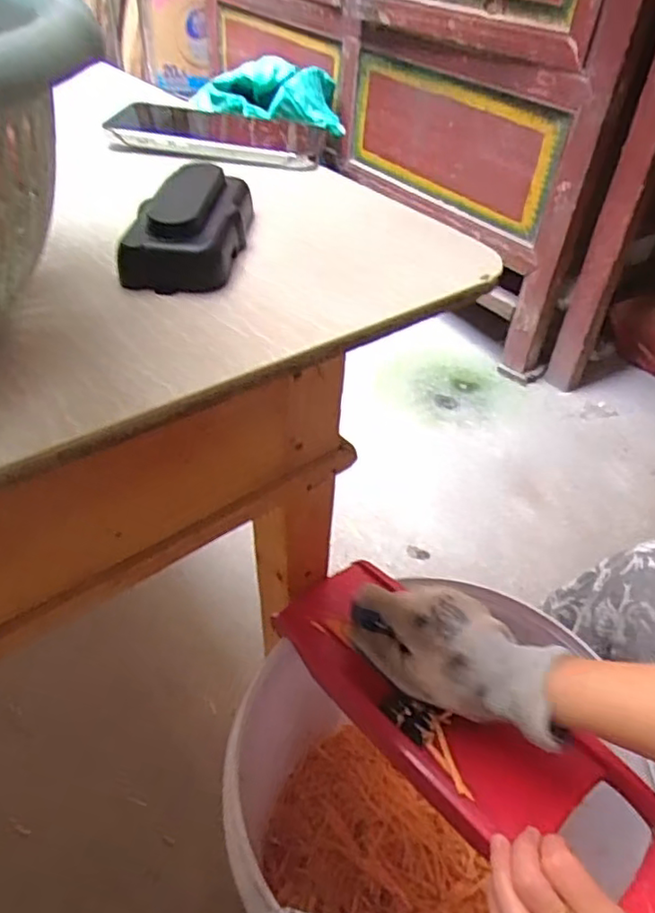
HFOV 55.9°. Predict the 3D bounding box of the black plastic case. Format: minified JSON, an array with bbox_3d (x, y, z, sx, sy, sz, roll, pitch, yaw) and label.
[{"bbox_3d":[-0.063,-0.119,0.304,0.044,0.032,0.099,9,43,5],"label":"black plastic case"}]

